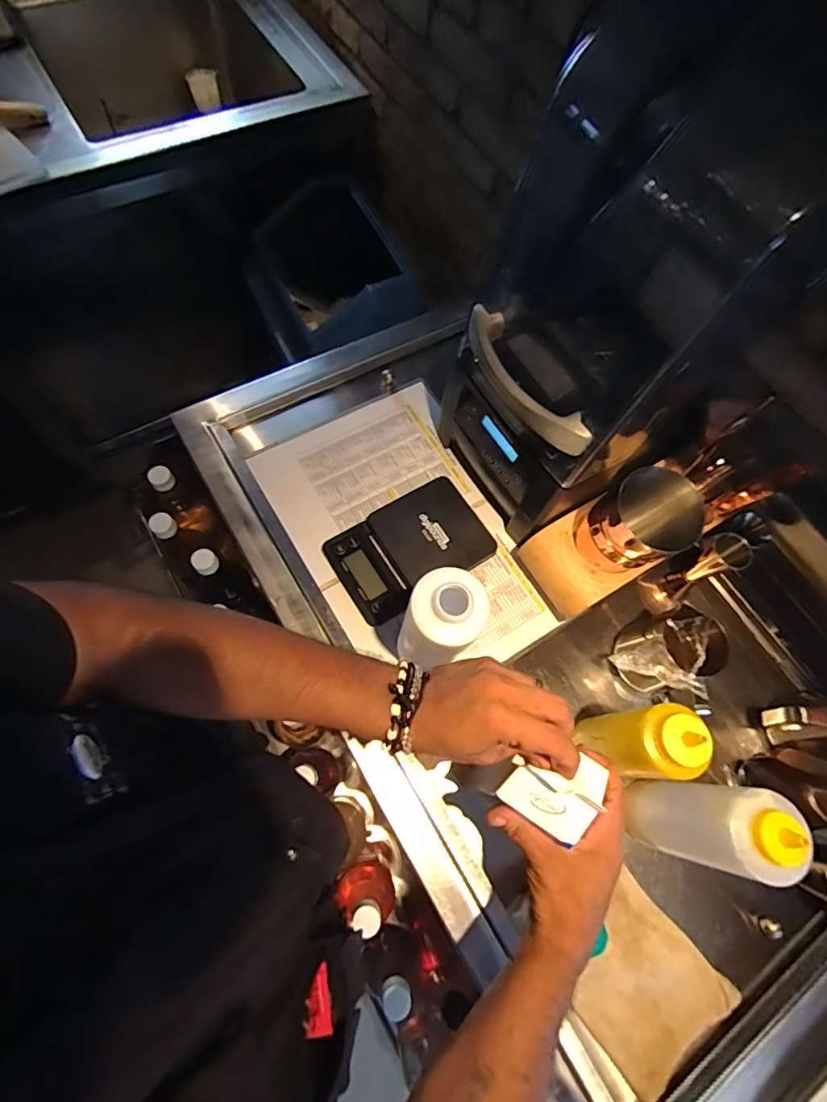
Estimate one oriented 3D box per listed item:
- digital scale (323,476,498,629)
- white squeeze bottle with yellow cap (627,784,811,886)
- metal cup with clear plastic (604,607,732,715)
[{"bbox_3d":[-0.005,-0.005,0.655,0.188,0.026,0.127,-31,74,-16],"label":"digital scale"},{"bbox_3d":[0.276,0.261,0.499,0.061,0.226,0.070,5,68,-3],"label":"white squeeze bottle with yellow cap"},{"bbox_3d":[0.298,0.125,0.615,0.092,0.131,0.096,2,68,-5],"label":"metal cup with clear plastic"}]

